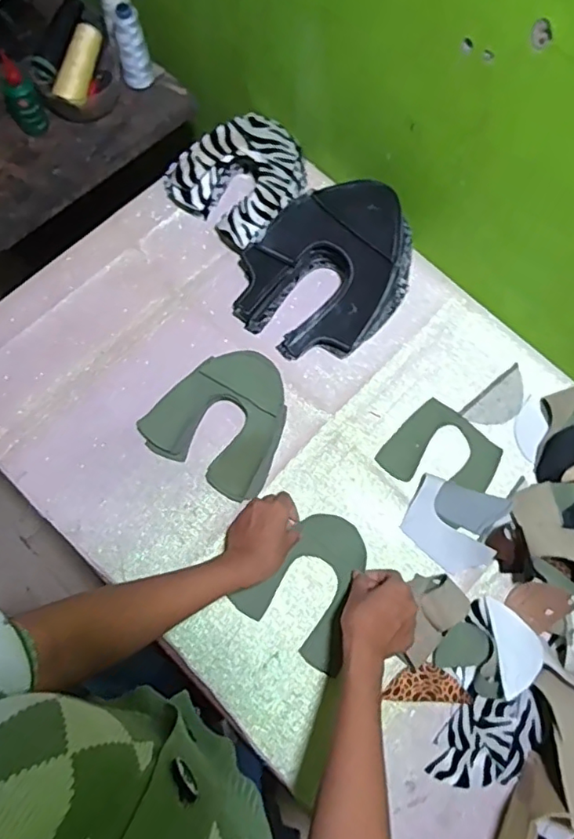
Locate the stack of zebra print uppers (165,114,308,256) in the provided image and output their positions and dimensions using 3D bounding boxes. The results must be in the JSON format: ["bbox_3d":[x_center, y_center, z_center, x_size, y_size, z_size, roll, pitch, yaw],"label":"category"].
[{"bbox_3d":[-0.058,-0.341,0.780,0.165,0.070,0.181,39,76,10],"label":"stack of zebra print uppers"}]

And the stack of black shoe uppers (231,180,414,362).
[{"bbox_3d":[0.052,-0.202,0.733,0.198,0.096,0.233,37,75,10],"label":"stack of black shoe uppers"}]

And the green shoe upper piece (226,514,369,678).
[{"bbox_3d":[0.040,0.195,0.665,0.132,0.009,0.155,34,77,9],"label":"green shoe upper piece"}]

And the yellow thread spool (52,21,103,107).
[{"bbox_3d":[-0.302,-0.508,0.807,0.040,0.041,0.114,22,93,36],"label":"yellow thread spool"}]

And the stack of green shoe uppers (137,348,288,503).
[{"bbox_3d":[-0.074,-0.007,0.704,0.160,0.029,0.169,30,74,6],"label":"stack of green shoe uppers"}]

